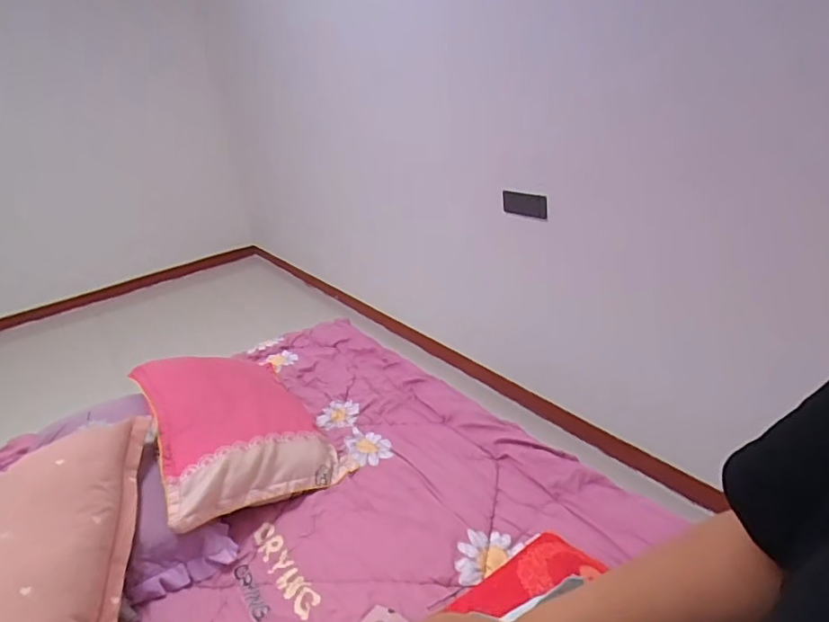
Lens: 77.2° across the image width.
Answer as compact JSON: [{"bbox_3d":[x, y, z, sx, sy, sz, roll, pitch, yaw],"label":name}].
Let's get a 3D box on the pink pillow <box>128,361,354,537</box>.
[{"bbox_3d":[-0.464,0.271,1.303,0.368,0.169,0.587,-21,29,-28],"label":"pink pillow"}]

